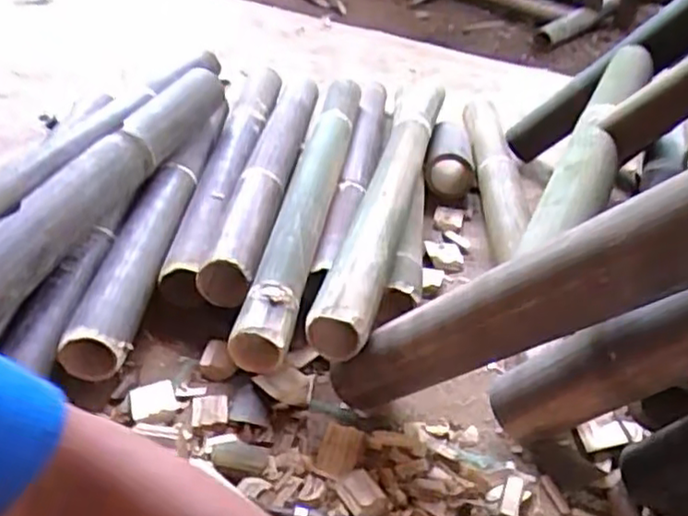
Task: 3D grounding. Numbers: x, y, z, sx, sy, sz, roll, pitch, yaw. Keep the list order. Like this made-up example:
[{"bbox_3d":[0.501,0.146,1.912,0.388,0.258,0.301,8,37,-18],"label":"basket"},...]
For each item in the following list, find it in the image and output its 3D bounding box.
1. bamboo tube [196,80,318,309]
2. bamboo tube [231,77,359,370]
[{"bbox_3d":[-0.102,-0.128,0.942,0.062,0.068,0.625,5,36,3],"label":"bamboo tube"},{"bbox_3d":[-0.043,-0.093,0.860,0.062,0.070,0.632,6,36,5],"label":"bamboo tube"}]

